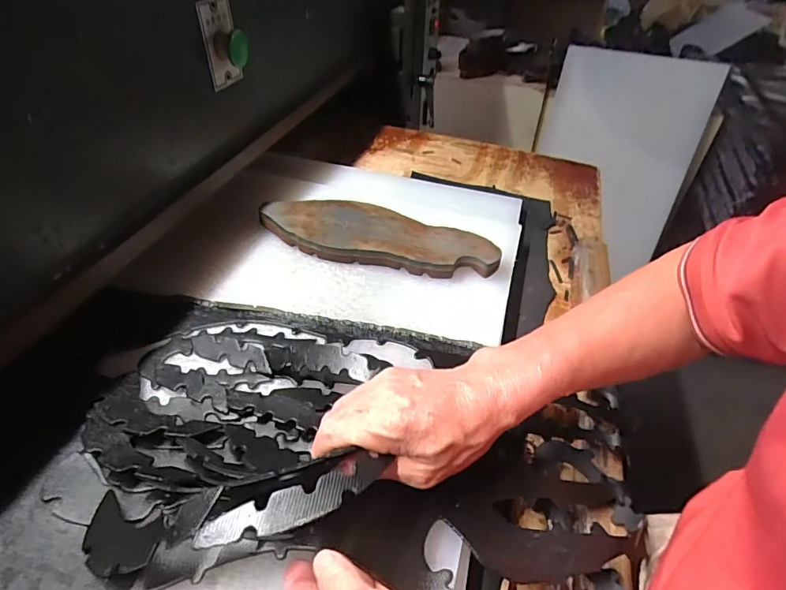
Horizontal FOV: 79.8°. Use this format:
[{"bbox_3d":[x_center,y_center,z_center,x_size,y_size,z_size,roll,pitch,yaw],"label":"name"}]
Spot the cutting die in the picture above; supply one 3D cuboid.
[{"bbox_3d":[-0.020,-0.069,0.574,0.286,0.024,0.099,15,48,12],"label":"cutting die"}]

